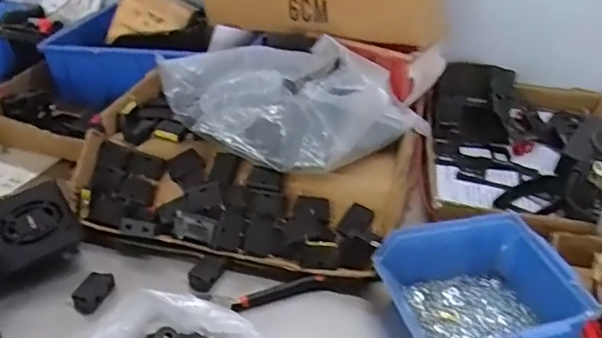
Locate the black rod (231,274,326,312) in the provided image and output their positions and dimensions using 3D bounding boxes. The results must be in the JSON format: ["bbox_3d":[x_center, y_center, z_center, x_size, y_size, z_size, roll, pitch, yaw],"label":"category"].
[{"bbox_3d":[-0.020,0.107,0.495,0.083,0.014,0.012,-13,37,-22],"label":"black rod"}]

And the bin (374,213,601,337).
[{"bbox_3d":[0.144,0.104,0.463,0.131,0.063,0.125,-7,35,-14],"label":"bin"}]

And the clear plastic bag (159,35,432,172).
[{"bbox_3d":[0.000,-0.059,0.570,0.253,0.108,0.129,6,34,5],"label":"clear plastic bag"}]

